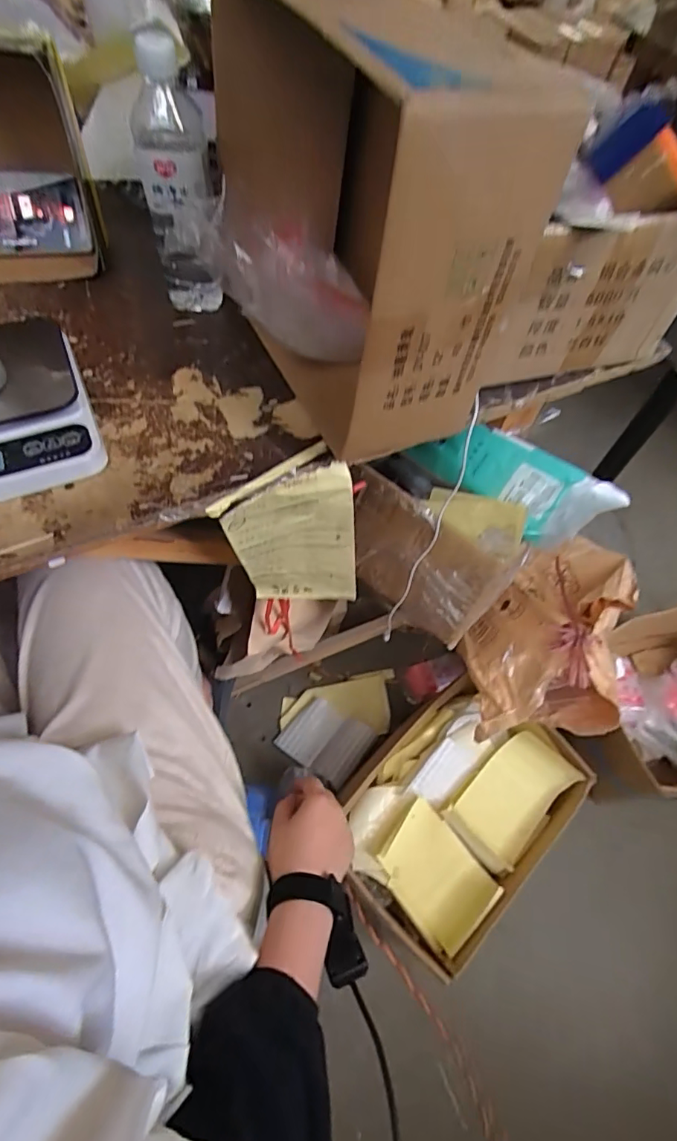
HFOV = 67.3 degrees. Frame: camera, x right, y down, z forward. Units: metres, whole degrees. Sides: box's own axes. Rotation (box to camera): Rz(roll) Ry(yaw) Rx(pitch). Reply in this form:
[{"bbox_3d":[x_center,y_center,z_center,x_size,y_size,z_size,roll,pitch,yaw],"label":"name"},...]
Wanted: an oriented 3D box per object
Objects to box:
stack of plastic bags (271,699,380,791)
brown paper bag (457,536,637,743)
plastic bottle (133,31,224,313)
[{"bbox_3d":[-0.028,0.359,1.077,0.167,0.022,0.137,32,62,14],"label":"stack of plastic bags"},{"bbox_3d":[0.347,0.088,0.824,0.230,0.185,0.330,4,59,-2],"label":"brown paper bag"},{"bbox_3d":[-0.152,-0.357,0.488,0.061,0.206,0.053,-9,60,-10],"label":"plastic bottle"}]

